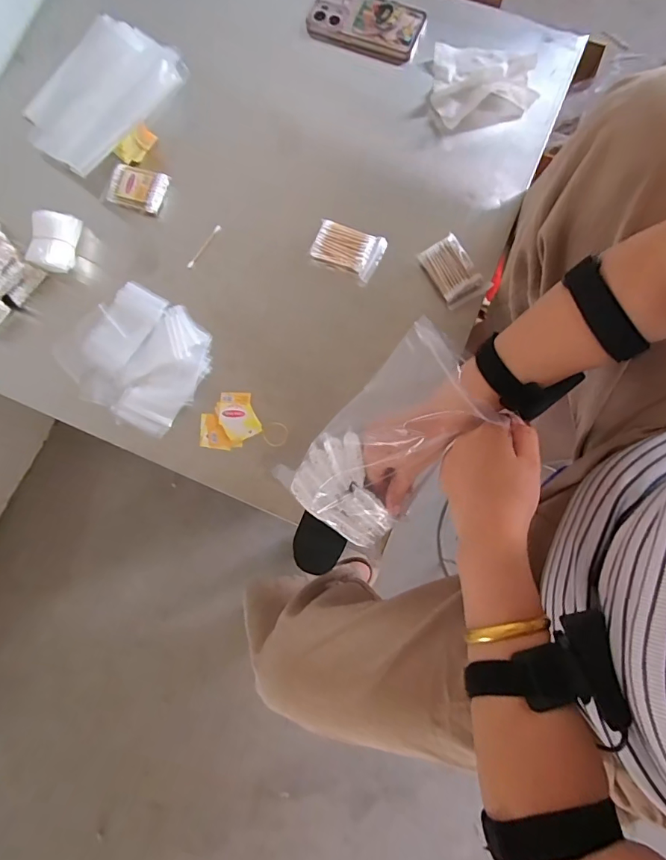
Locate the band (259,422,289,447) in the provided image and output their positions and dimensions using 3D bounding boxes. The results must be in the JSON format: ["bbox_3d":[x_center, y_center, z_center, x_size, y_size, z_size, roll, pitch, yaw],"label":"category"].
[{"bbox_3d":[-0.075,0.004,0.577,0.035,0.004,0.032,-1,82,4],"label":"band"}]

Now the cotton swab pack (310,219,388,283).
[{"bbox_3d":[0.020,-0.240,0.601,0.090,0.029,0.058,19,83,6],"label":"cotton swab pack"}]

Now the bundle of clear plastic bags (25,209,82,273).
[{"bbox_3d":[-0.379,-0.258,0.609,0.055,0.036,0.079,9,82,4],"label":"bundle of clear plastic bags"}]

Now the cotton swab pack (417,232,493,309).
[{"bbox_3d":[0.161,-0.210,0.585,0.063,0.022,0.086,-31,81,-1],"label":"cotton swab pack"}]

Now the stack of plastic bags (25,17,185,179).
[{"bbox_3d":[-0.321,-0.470,0.622,0.176,0.031,0.229,42,86,8],"label":"stack of plastic bags"}]

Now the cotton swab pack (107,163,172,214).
[{"bbox_3d":[-0.275,-0.340,0.624,0.079,0.022,0.057,16,83,6],"label":"cotton swab pack"}]

